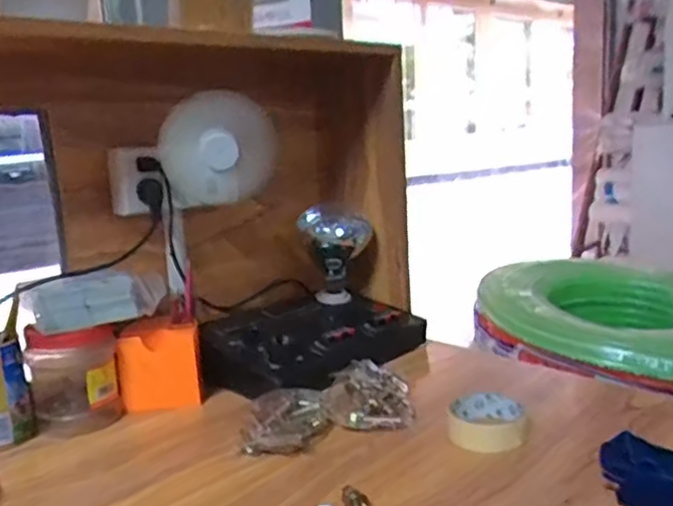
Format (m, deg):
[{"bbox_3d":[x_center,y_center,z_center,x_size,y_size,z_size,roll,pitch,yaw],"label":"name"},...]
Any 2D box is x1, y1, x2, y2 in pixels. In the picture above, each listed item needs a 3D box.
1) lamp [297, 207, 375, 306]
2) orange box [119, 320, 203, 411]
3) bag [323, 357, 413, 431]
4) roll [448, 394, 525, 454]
[{"bbox_3d":[0.000,-0.002,1.066,0.111,0.141,0.112,-4,10,-2],"label":"lamp"},{"bbox_3d":[-0.221,0.147,0.831,0.099,0.099,0.063,-5,11,-9],"label":"orange box"},{"bbox_3d":[0.037,0.166,0.772,0.101,0.038,0.118,-3,10,1],"label":"bag"},{"bbox_3d":[0.163,0.182,0.704,0.079,0.028,0.087,0,11,17],"label":"roll"}]

